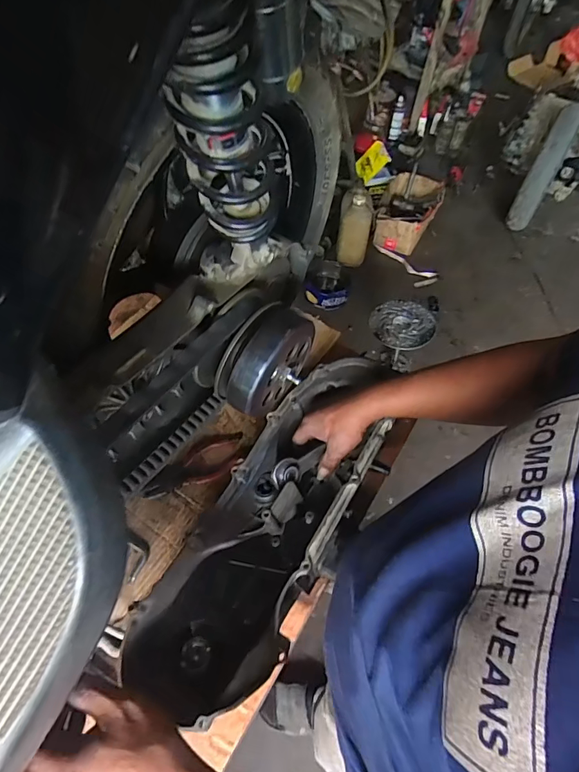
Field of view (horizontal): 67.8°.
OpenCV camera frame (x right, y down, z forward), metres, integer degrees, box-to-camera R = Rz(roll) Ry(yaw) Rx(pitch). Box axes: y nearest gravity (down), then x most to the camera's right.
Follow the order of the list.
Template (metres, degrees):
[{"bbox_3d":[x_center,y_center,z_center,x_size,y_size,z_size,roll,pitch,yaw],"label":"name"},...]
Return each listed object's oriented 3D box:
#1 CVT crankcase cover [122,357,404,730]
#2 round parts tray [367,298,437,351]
[{"bbox_3d":[-0.006,0.155,0.549,0.162,0.098,0.473,27,63,13],"label":"CVT crankcase cover"},{"bbox_3d":[0.372,-0.211,1.420,0.204,0.035,0.195,1,59,-2],"label":"round parts tray"}]

